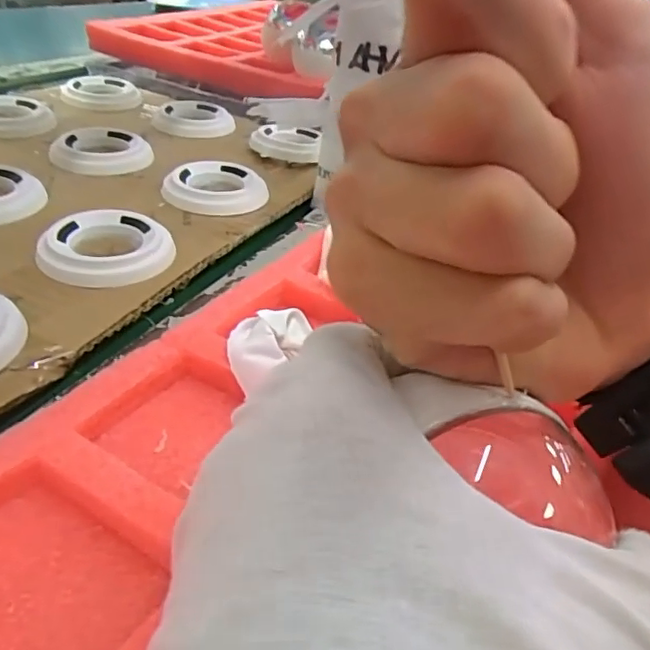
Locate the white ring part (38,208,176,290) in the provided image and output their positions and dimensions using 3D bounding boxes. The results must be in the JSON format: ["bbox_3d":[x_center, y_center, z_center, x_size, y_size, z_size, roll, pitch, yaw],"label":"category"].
[{"bbox_3d":[-0.122,-0.043,0.317,0.069,0.013,0.069,-8,38,-23],"label":"white ring part"}]

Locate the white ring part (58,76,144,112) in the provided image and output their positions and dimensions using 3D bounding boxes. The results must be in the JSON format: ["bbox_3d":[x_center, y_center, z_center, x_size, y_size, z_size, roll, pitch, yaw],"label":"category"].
[{"bbox_3d":[-0.210,-0.218,0.536,0.067,0.016,0.067,-3,36,-16],"label":"white ring part"}]

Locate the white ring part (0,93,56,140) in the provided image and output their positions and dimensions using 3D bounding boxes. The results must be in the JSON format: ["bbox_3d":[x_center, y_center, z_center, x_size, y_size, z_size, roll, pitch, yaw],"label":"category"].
[{"bbox_3d":[-0.255,-0.167,0.456,0.068,0.015,0.070,-10,39,-22],"label":"white ring part"}]

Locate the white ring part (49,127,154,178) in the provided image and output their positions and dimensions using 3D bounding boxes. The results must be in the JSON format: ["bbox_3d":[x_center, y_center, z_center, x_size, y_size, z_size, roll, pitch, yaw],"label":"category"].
[{"bbox_3d":[-0.167,-0.131,0.425,0.069,0.011,0.067,-8,38,-23],"label":"white ring part"}]

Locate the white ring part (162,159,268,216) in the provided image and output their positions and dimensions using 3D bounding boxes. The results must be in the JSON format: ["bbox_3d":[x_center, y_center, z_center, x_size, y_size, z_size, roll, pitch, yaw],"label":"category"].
[{"bbox_3d":[-0.075,-0.098,0.397,0.068,0.011,0.065,8,35,-1],"label":"white ring part"}]

